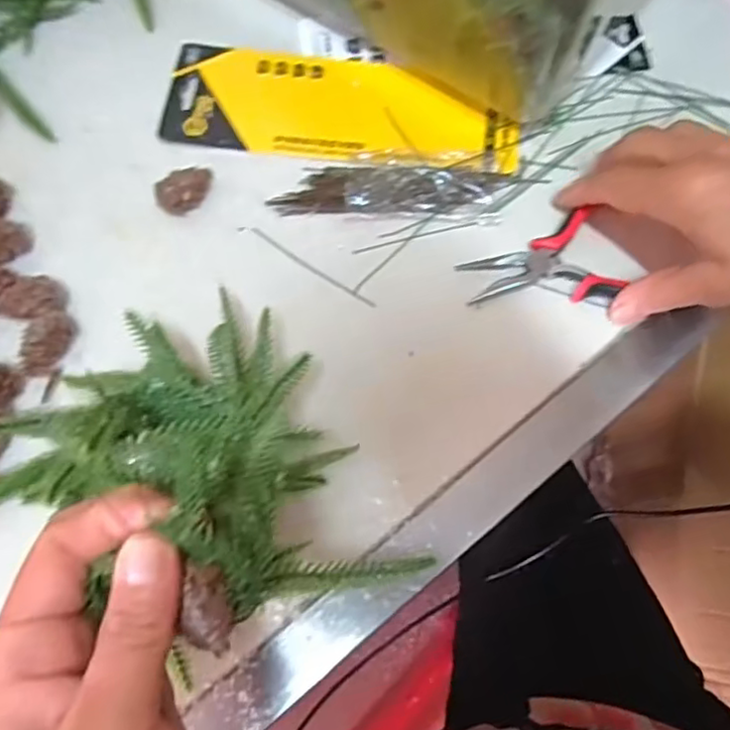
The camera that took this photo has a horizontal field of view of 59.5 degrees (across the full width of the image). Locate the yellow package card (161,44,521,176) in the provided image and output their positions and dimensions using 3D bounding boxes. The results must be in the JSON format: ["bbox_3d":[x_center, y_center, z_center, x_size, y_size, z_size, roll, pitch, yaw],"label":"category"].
[{"bbox_3d":[-0.014,-0.164,0.400,0.217,0.008,0.080,8,72,5],"label":"yellow package card"}]

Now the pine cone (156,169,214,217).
[{"bbox_3d":[-0.105,-0.104,0.376,0.036,0.018,0.017,-36,71,-12],"label":"pine cone"}]

